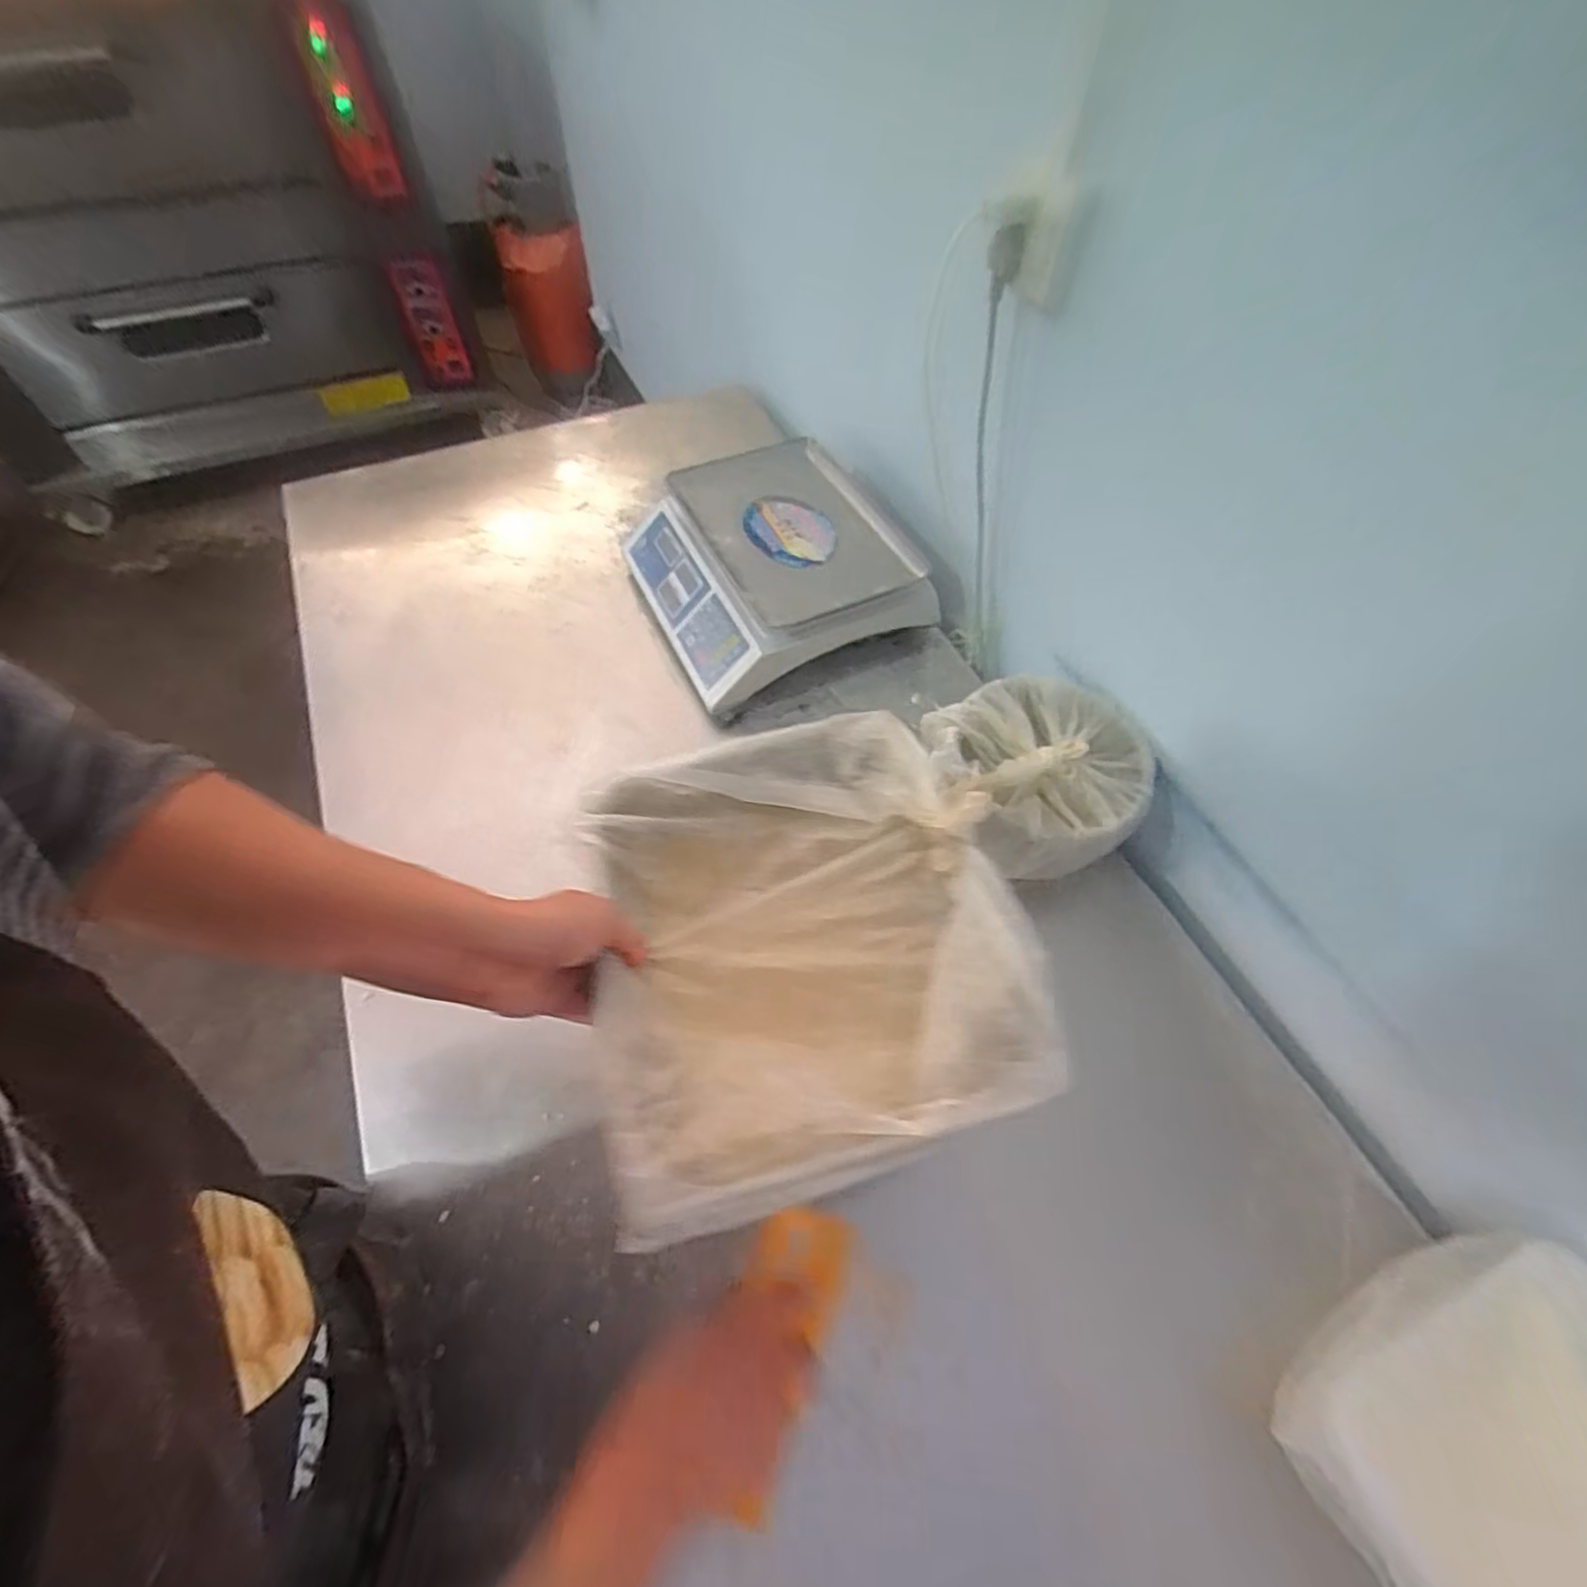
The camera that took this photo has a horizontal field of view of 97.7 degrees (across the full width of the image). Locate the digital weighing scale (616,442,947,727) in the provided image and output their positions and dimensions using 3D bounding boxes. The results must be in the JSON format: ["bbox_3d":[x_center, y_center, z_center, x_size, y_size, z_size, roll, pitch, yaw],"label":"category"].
[{"bbox_3d":[-0.038,-0.305,0.935,0.306,0.137,0.361,-21,60,-14],"label":"digital weighing scale"}]

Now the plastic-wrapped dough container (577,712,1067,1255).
[{"bbox_3d":[0.000,0.089,0.479,0.275,0.069,0.318,-12,58,-8],"label":"plastic-wrapped dough container"}]

